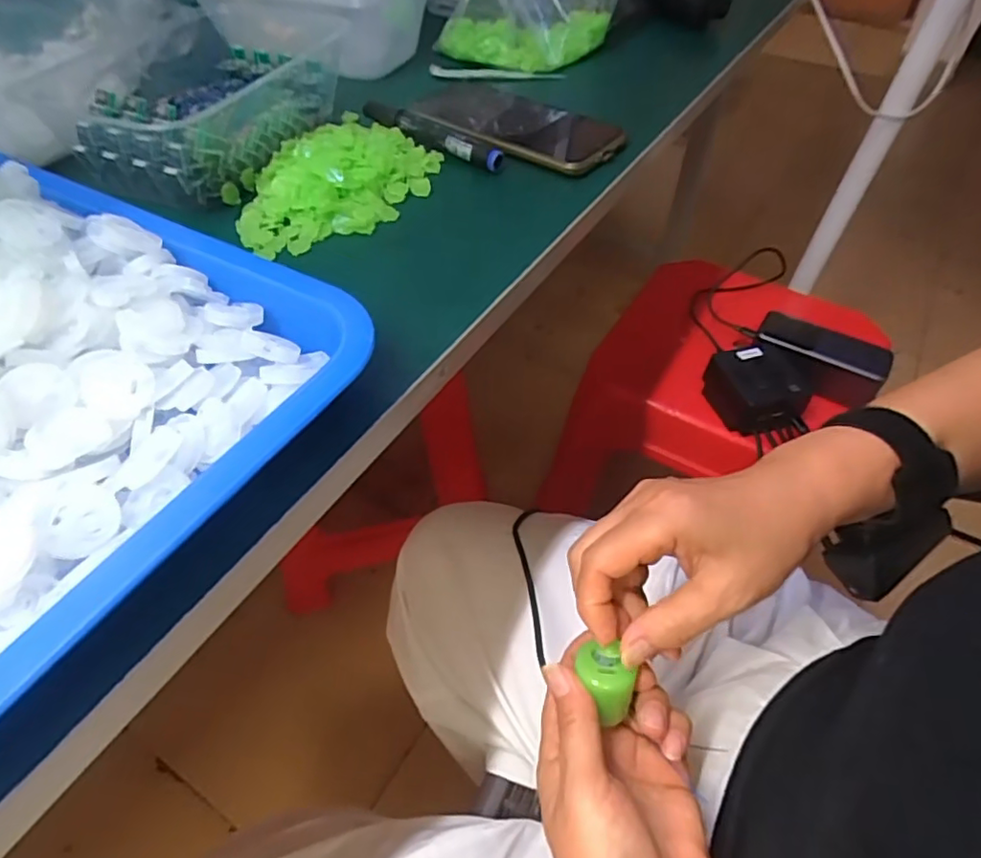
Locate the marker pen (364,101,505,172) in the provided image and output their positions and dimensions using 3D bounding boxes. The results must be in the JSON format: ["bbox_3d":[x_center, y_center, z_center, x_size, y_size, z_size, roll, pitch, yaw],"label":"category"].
[{"bbox_3d":[-0.044,-0.219,0.440,0.121,0.019,0.017,31,55,23],"label":"marker pen"}]

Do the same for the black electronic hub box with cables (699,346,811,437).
[{"bbox_3d":[0.270,-0.041,0.604,0.083,0.046,0.081,-8,50,-8],"label":"black electronic hub box with cables"}]

